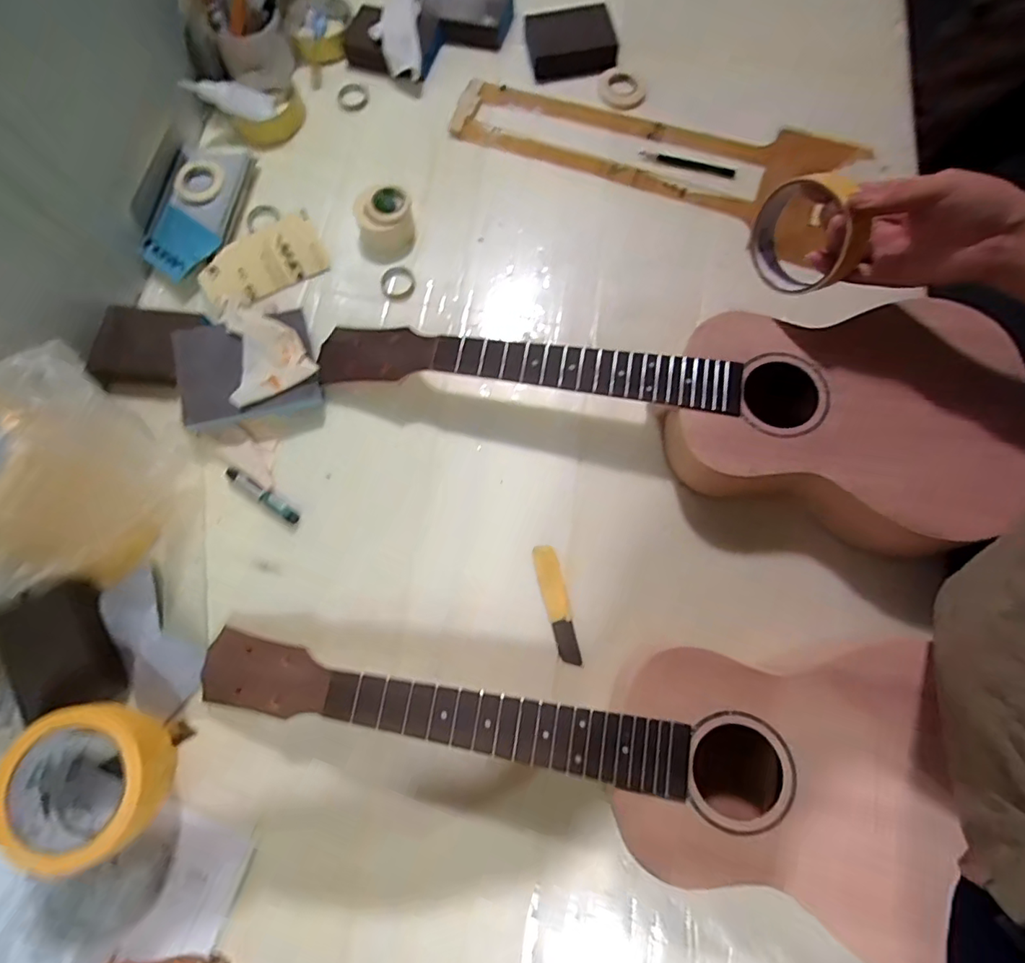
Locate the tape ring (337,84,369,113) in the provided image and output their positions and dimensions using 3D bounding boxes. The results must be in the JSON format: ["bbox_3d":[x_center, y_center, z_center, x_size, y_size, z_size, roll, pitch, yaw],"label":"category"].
[{"bbox_3d":[-0.183,-0.439,0.614,0.034,0.005,0.033,0,75,1],"label":"tape ring"}]

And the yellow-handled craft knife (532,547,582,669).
[{"bbox_3d":[0.037,0.104,0.458,0.022,0.005,0.100,-13,75,-2],"label":"yellow-handled craft knife"}]

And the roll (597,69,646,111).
[{"bbox_3d":[0.121,-0.436,0.598,0.052,0.014,0.052,0,75,1],"label":"roll"}]

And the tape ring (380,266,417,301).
[{"bbox_3d":[-0.116,-0.202,0.549,0.035,0.008,0.038,0,75,1],"label":"tape ring"}]

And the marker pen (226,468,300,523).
[{"bbox_3d":[-0.225,0.011,0.481,0.080,0.009,0.012,32,78,10],"label":"marker pen"}]

